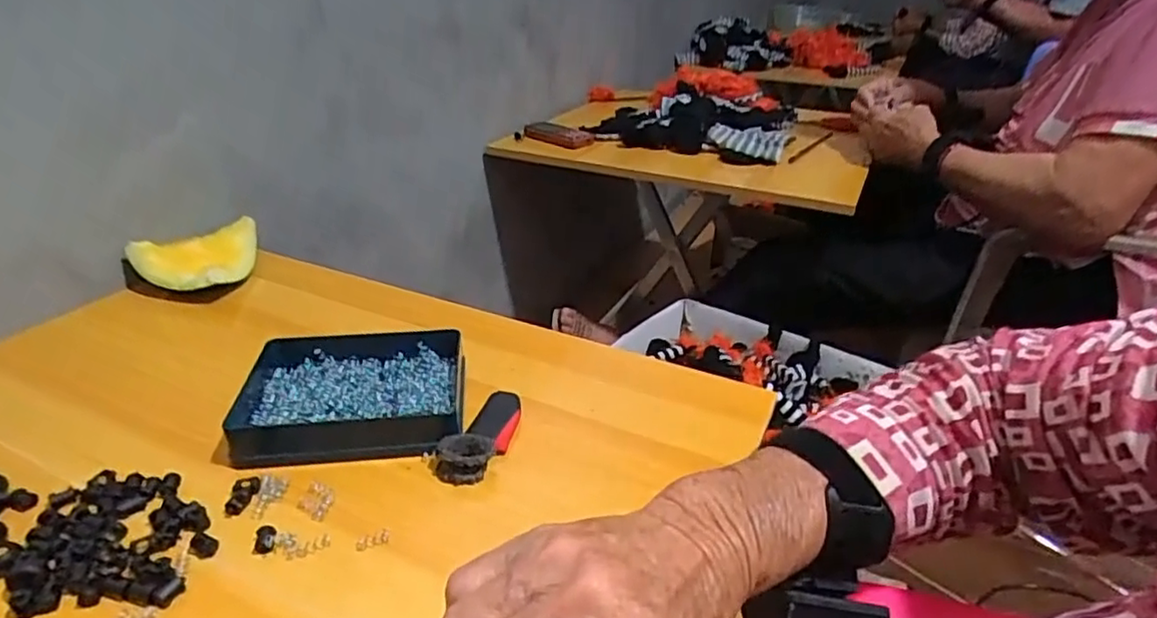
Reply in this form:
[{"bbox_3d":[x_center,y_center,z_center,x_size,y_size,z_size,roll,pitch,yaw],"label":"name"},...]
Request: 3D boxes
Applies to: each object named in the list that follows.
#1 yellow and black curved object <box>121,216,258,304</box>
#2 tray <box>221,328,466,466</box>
[{"bbox_3d":[-0.363,-0.041,0.614,0.121,0.042,0.101,-19,35,-31],"label":"yellow and black curved object"},{"bbox_3d":[-0.161,0.060,0.454,0.151,0.029,0.111,-2,30,-6],"label":"tray"}]

